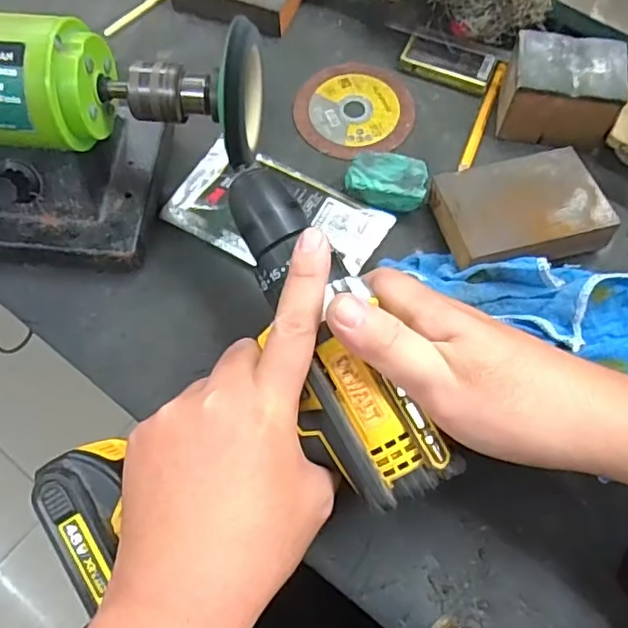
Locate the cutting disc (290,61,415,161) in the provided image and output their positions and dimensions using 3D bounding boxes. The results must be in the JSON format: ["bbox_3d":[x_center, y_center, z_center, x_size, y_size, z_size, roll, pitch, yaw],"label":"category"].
[{"bbox_3d":[0.030,-0.155,0.451,0.087,0.004,0.085,-20,71,-8],"label":"cutting disc"}]

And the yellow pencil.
[{"bbox_3d":[0.126,-0.147,0.443,0.009,0.008,0.098,21,71,6],"label":"yellow pencil"}]

